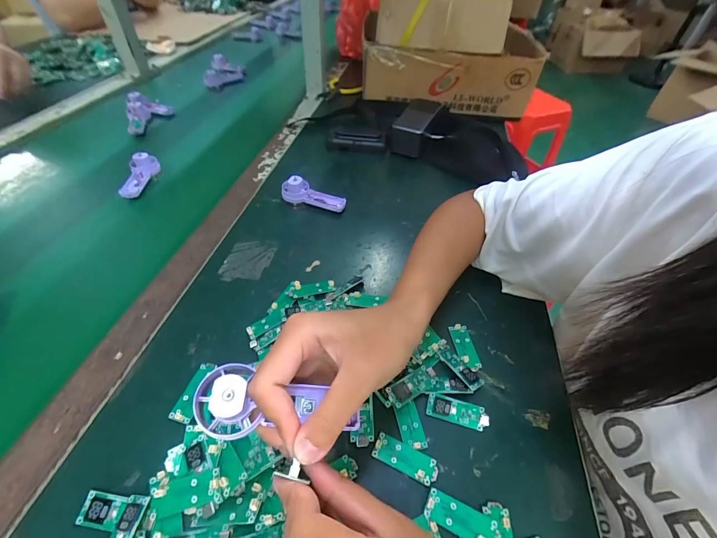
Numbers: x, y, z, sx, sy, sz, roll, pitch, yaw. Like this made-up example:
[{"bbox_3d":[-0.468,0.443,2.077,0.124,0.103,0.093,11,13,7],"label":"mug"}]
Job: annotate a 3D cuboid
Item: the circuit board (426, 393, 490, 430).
[{"bbox_3d":[0.086,0.124,0.286,0.051,0.006,0.018,15,48,8],"label":"circuit board"}]

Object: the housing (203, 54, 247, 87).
[{"bbox_3d":[-0.327,-0.482,0.801,0.081,0.046,0.118,-2,48,-7],"label":"housing"}]

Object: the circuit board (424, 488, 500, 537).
[{"bbox_3d":[0.074,0.178,0.233,0.051,0.004,0.019,20,61,15],"label":"circuit board"}]

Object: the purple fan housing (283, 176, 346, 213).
[{"bbox_3d":[-0.064,-0.107,0.468,0.093,0.035,0.029,13,48,7],"label":"purple fan housing"}]

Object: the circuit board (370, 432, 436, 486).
[{"bbox_3d":[0.037,0.150,0.260,0.051,0.005,0.019,21,49,14],"label":"circuit board"}]

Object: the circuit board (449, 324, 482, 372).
[{"bbox_3d":[0.108,0.078,0.331,0.018,0.006,0.049,-2,48,-8],"label":"circuit board"}]

